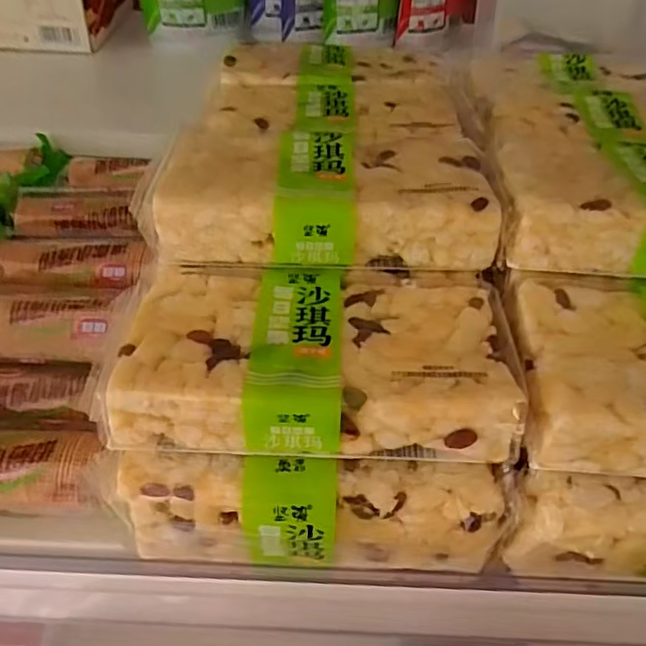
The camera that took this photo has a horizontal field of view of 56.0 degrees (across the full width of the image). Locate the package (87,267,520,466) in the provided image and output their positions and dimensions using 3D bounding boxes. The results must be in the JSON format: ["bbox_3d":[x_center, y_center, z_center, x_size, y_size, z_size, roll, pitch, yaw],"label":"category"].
[{"bbox_3d":[-0.003,0.011,0.251,0.151,0.029,0.088,3,40,1],"label":"package"}]

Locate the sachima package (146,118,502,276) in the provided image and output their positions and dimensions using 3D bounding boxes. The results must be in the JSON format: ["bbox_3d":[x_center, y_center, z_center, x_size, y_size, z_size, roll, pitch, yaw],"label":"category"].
[{"bbox_3d":[0.003,-0.071,0.300,0.152,0.033,0.114,4,40,2],"label":"sachima package"}]

